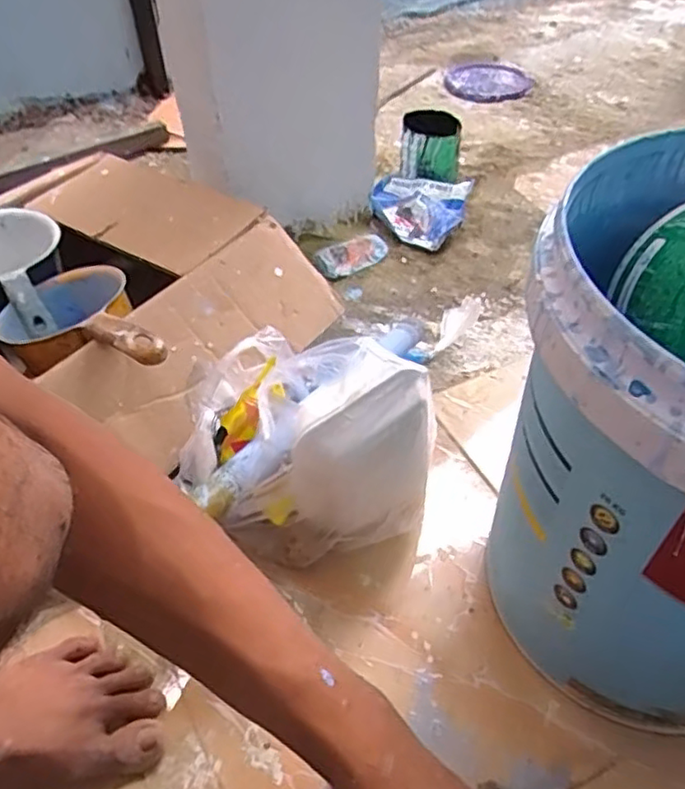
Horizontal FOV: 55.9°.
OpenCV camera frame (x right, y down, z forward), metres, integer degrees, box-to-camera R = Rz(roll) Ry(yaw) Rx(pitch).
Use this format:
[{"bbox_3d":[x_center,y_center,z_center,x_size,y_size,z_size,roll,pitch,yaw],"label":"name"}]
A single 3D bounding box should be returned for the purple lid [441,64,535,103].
[{"bbox_3d":[0.308,-0.672,1.394,0.187,0.020,0.231,16,49,15],"label":"purple lid"}]

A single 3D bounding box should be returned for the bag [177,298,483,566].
[{"bbox_3d":[-0.027,0.044,0.593,0.204,0.207,0.139,4,47,2],"label":"bag"}]

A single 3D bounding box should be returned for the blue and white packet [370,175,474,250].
[{"bbox_3d":[0.120,-0.299,1.022,0.154,0.040,0.171,7,47,7],"label":"blue and white packet"}]

